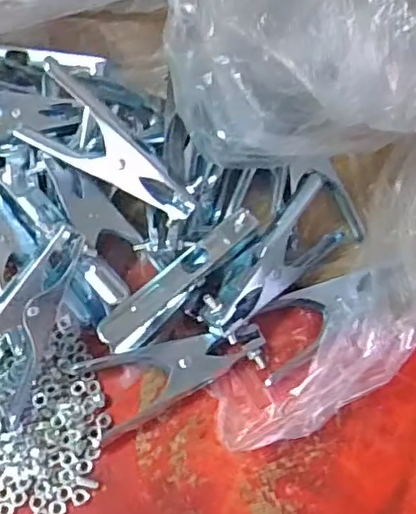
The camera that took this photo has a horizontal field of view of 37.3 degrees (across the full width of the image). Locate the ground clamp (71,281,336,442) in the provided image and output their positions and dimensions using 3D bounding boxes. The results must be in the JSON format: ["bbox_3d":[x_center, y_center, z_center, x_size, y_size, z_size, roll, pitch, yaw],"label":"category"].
[{"bbox_3d":[0.007,0.068,0.440,0.189,0.025,0.056,-18,65,-11],"label":"ground clamp"}]

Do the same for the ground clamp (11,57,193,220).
[{"bbox_3d":[-0.065,-0.073,0.433,0.129,0.056,0.031,38,27,-8],"label":"ground clamp"}]

